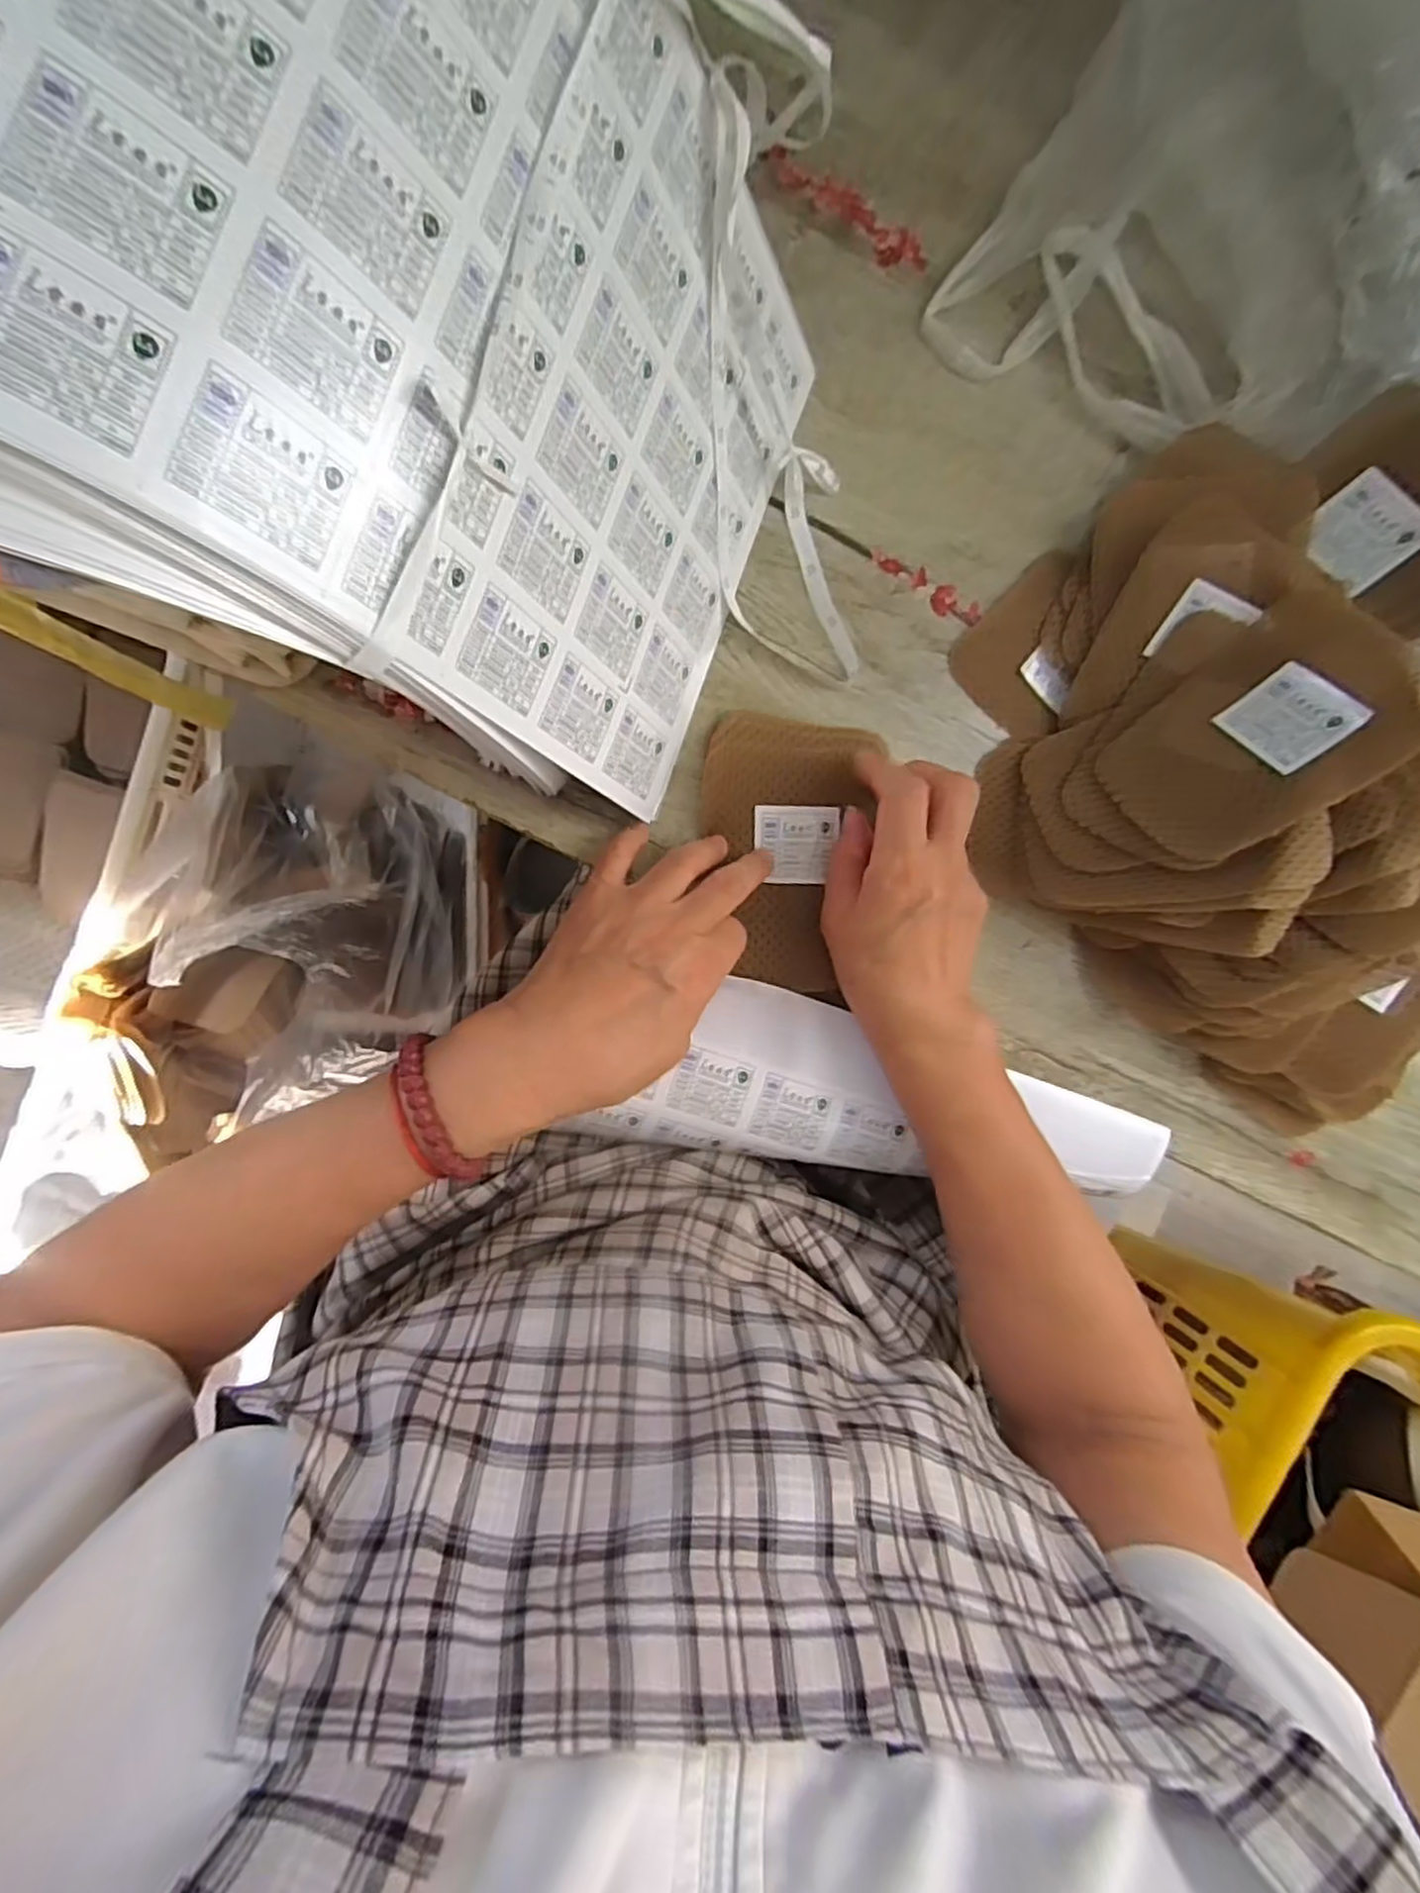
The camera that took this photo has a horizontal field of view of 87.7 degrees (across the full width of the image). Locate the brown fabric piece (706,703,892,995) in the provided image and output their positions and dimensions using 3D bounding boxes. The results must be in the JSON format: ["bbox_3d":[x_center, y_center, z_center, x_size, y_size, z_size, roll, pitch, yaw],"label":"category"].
[{"bbox_3d":[0.041,-0.050,0.384,0.085,0.013,0.140,-1,90,-6],"label":"brown fabric piece"}]

